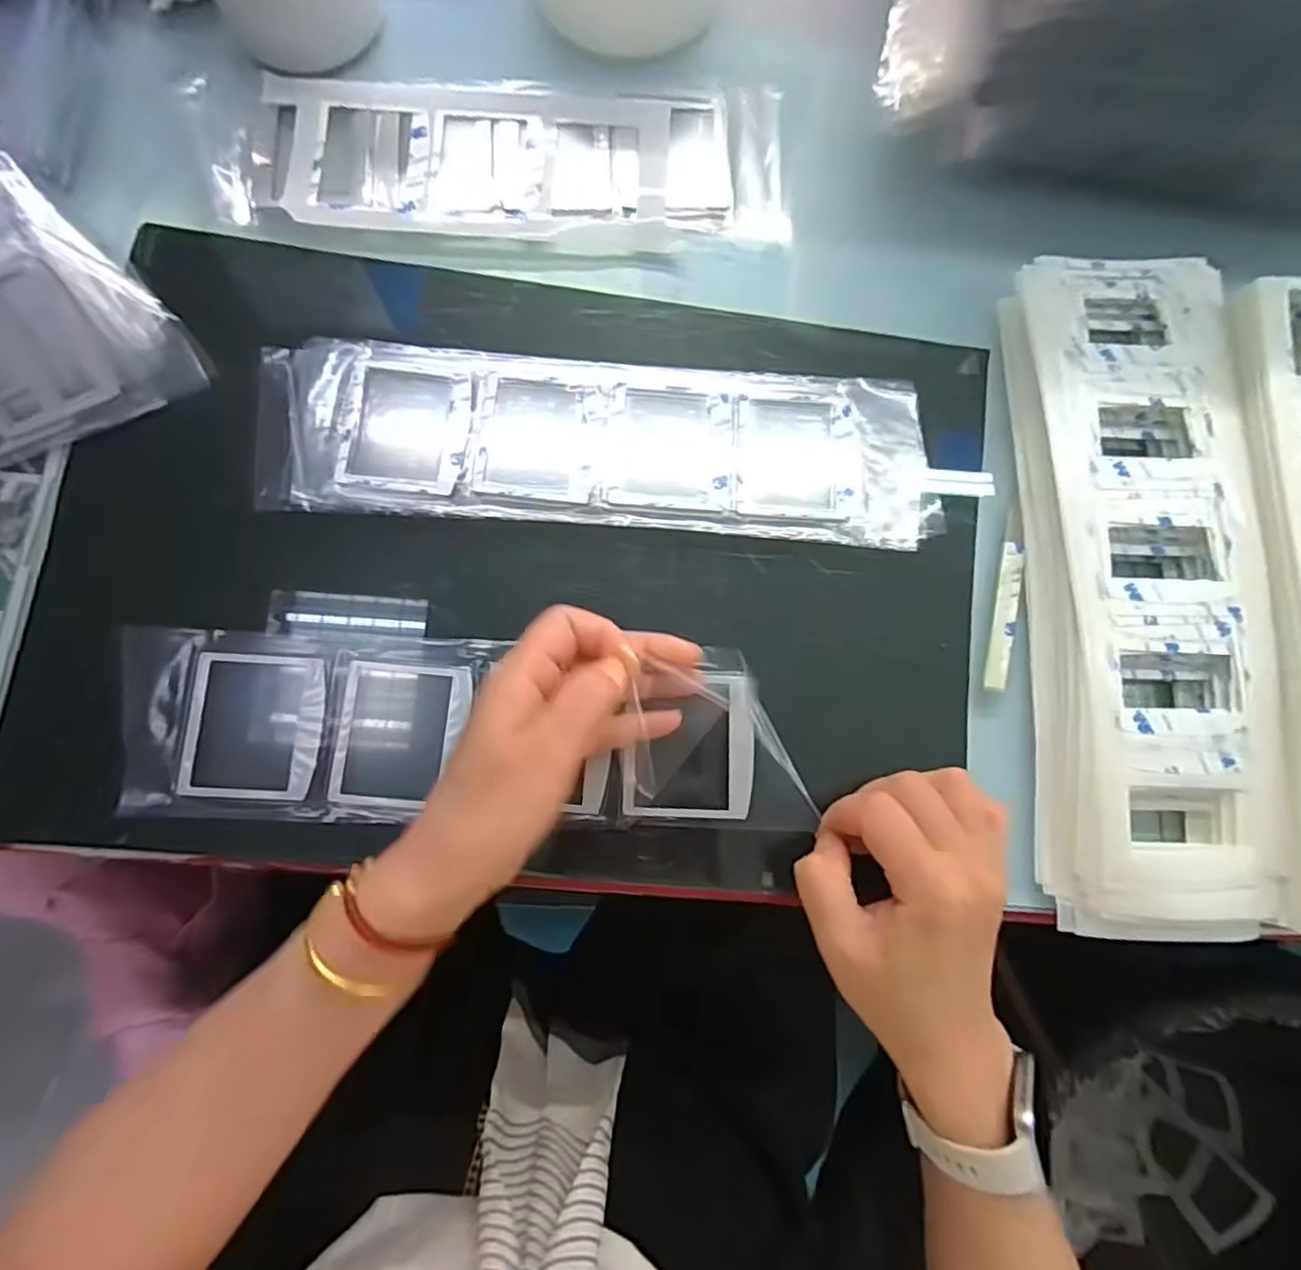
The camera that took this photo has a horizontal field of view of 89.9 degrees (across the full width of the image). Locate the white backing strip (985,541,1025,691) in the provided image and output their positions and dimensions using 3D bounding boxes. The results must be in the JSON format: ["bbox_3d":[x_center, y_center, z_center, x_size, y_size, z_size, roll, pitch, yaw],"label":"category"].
[{"bbox_3d":[0.179,-0.010,0.328,0.011,0.004,0.078,10,78,18],"label":"white backing strip"}]

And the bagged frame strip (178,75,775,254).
[{"bbox_3d":[-0.084,-0.266,0.362,0.315,0.010,0.097,0,82,-2],"label":"bagged frame strip"}]

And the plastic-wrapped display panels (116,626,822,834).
[{"bbox_3d":[-0.087,0.047,0.313,0.317,0.022,0.091,5,82,0],"label":"plastic-wrapped display panels"}]

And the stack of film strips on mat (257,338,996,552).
[{"bbox_3d":[-0.020,-0.100,0.334,0.349,0.010,0.090,3,82,-1],"label":"stack of film strips on mat"}]

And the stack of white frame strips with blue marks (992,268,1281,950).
[{"bbox_3d":[0.238,-0.028,0.318,0.102,0.028,0.333,0,81,-3],"label":"stack of white frame strips with blue marks"}]

